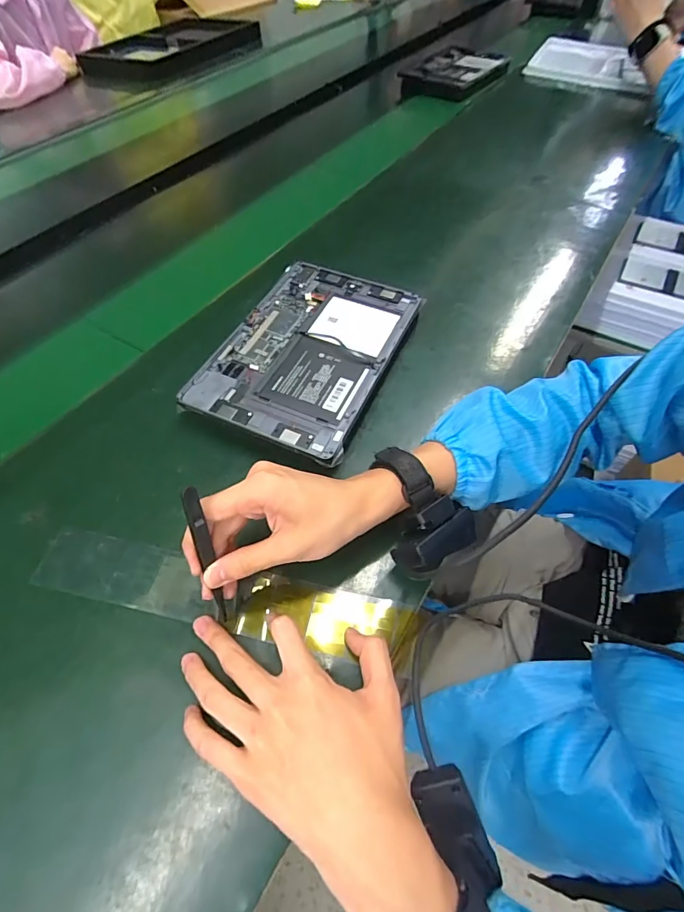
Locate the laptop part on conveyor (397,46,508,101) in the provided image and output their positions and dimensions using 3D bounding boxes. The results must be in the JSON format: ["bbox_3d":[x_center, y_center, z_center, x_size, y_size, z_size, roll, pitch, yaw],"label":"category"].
[{"bbox_3d":[0.265,-0.884,0.984,0.171,0.041,0.310,31,61,19],"label":"laptop part on conveyor"}]

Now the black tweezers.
[{"bbox_3d":[-0.091,0.070,0.289,0.010,0.113,0.005,-8,27,-6],"label":"black tweezers"}]

